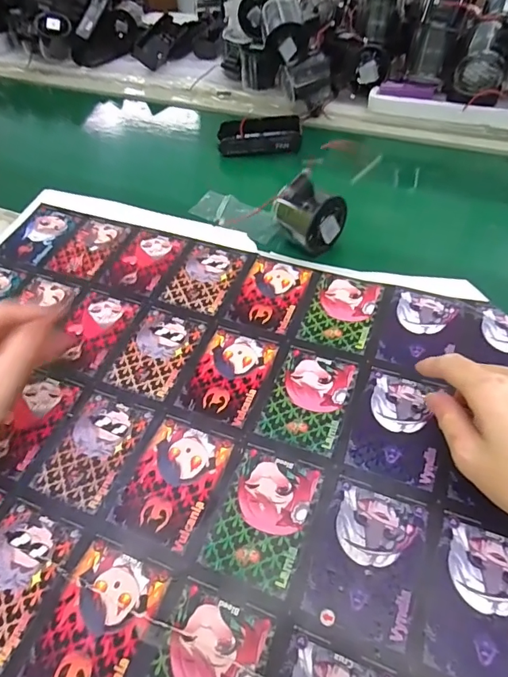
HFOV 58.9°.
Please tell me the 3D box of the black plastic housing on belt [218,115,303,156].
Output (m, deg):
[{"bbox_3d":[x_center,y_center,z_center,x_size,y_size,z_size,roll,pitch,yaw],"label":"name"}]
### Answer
[{"bbox_3d":[0.008,-0.264,0.586,0.105,0.033,0.049,1,51,7],"label":"black plastic housing on belt"}]

